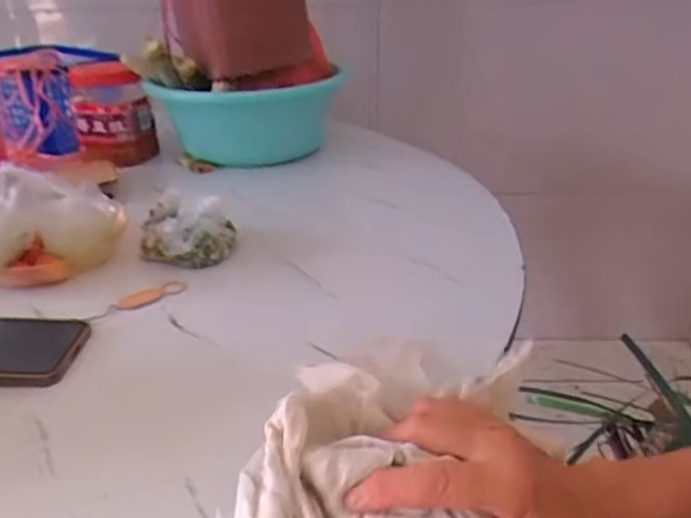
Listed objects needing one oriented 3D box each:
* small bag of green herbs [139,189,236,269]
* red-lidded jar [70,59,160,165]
[{"bbox_3d":[-0.164,-0.031,0.617,0.090,0.061,0.067,-1,29,-1],"label":"small bag of green herbs"},{"bbox_3d":[-0.353,-0.224,0.929,0.113,0.137,0.093,-9,30,-16],"label":"red-lidded jar"}]

